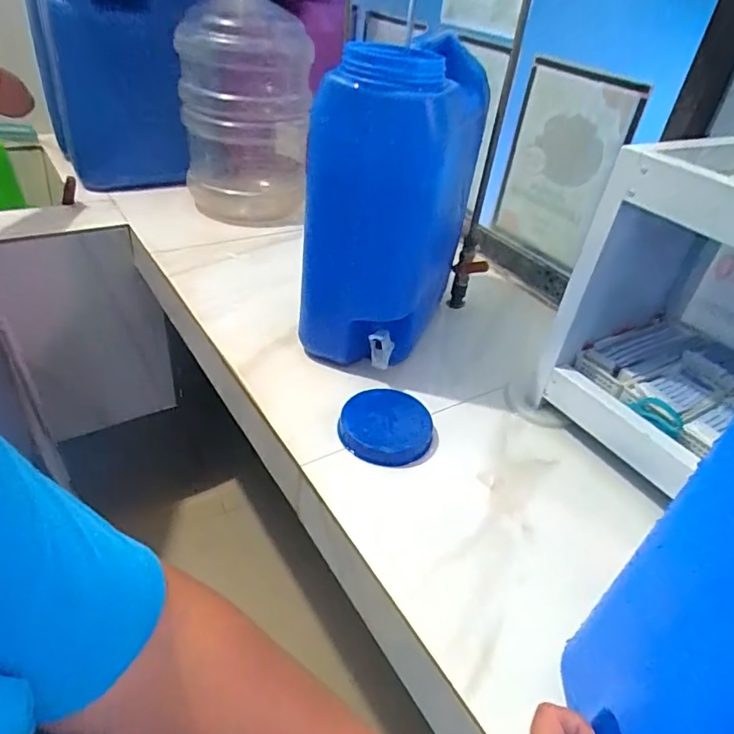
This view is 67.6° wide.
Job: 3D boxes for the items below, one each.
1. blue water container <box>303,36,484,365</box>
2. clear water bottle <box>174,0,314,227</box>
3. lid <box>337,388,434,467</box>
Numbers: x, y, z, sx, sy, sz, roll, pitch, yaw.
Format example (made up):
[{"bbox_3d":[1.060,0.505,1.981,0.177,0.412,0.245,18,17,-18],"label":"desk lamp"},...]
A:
[{"bbox_3d":[0.033,-0.221,0.767,0.203,0.397,0.253,12,37,6],"label":"blue water container"},{"bbox_3d":[-0.260,-0.561,1.154,0.247,0.443,0.279,-5,39,-16],"label":"clear water bottle"},{"bbox_3d":[0.024,0.074,0.712,0.117,0.026,0.112,6,37,-2],"label":"lid"}]

